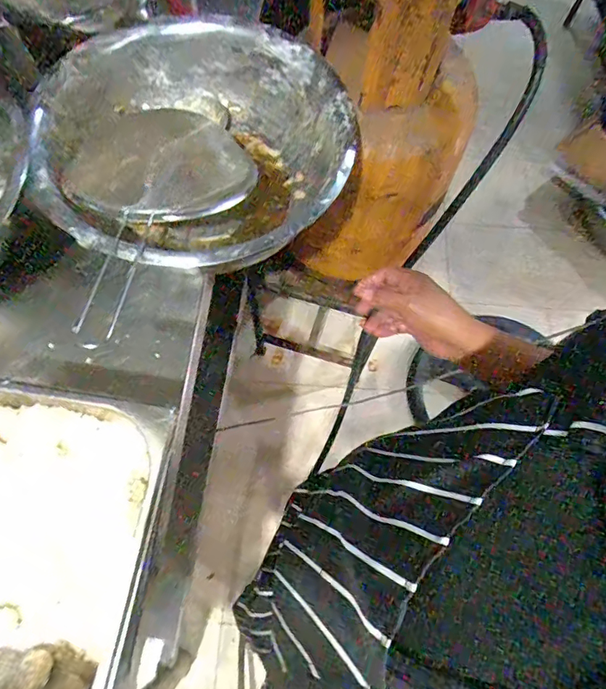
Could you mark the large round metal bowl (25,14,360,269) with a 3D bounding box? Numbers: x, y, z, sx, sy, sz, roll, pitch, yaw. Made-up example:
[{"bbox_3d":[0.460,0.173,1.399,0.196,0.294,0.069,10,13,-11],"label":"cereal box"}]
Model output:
[{"bbox_3d":[-0.126,-0.215,0.565,0.323,0.121,0.344,38,71,13],"label":"large round metal bowl"}]

